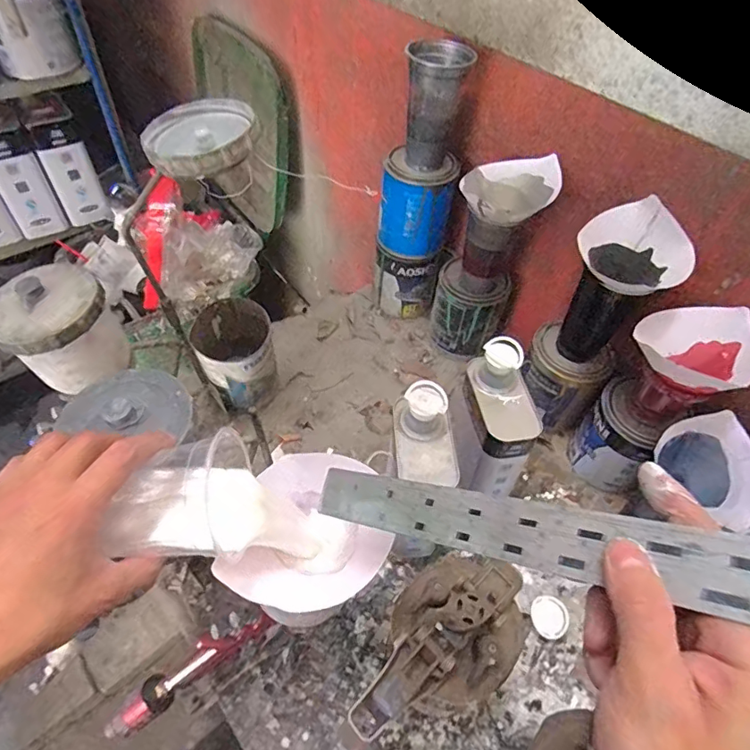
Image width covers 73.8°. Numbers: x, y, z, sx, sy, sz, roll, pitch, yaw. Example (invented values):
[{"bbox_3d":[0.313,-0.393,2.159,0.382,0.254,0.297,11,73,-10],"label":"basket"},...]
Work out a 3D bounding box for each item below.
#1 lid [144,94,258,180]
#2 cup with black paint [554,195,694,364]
[{"bbox_3d":[-0.162,-0.223,0.465,0.099,0.027,0.109,-19,56,-16],"label":"lid"},{"bbox_3d":[0.281,-0.099,0.601,0.095,0.182,0.097,-11,54,-11],"label":"cup with black paint"}]

